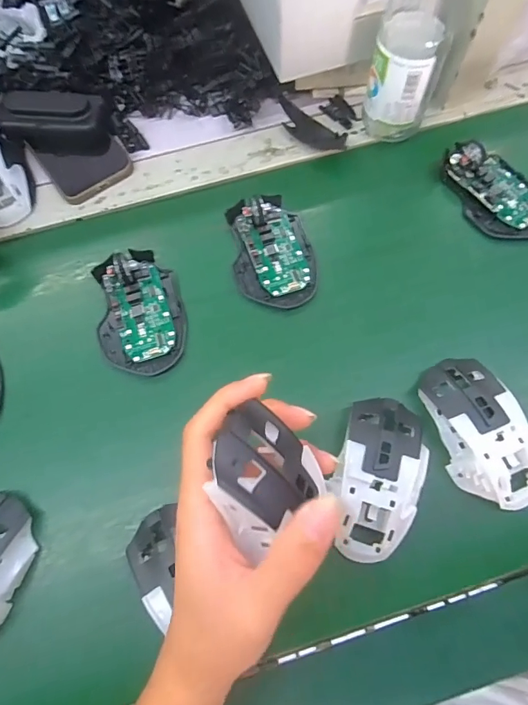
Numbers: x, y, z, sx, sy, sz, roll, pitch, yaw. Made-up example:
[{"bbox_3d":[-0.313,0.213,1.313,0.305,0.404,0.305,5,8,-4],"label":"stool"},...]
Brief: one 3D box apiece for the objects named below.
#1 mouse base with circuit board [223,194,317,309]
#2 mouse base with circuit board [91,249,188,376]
[{"bbox_3d":[0.008,-0.094,0.387,0.070,0.028,0.106,-10,71,-2],"label":"mouse base with circuit board"},{"bbox_3d":[-0.108,-0.038,0.370,0.072,0.032,0.111,-14,71,-4],"label":"mouse base with circuit board"}]

